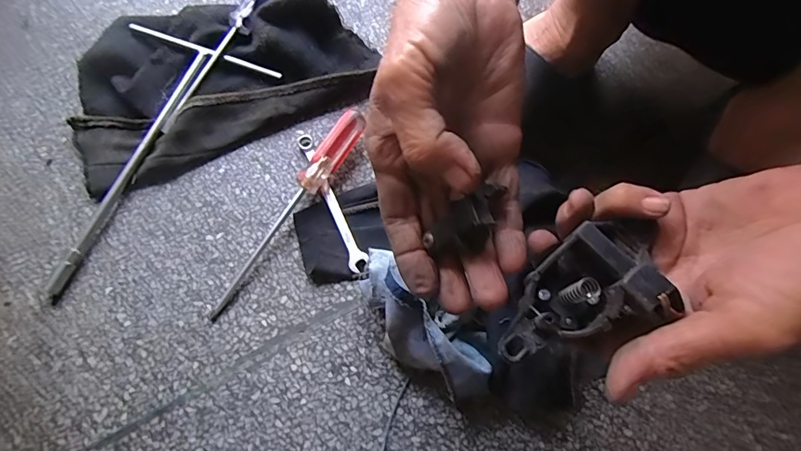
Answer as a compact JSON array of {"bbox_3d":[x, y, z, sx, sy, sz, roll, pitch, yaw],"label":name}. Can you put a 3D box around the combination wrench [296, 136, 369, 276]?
[{"bbox_3d":[-0.070,-0.028,0.413,0.017,0.009,0.157,-24,71,-9],"label":"combination wrench"}]

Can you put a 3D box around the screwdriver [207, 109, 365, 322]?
[{"bbox_3d":[-0.103,-0.013,0.392,0.026,0.026,0.225,30,76,10],"label":"screwdriver"}]

